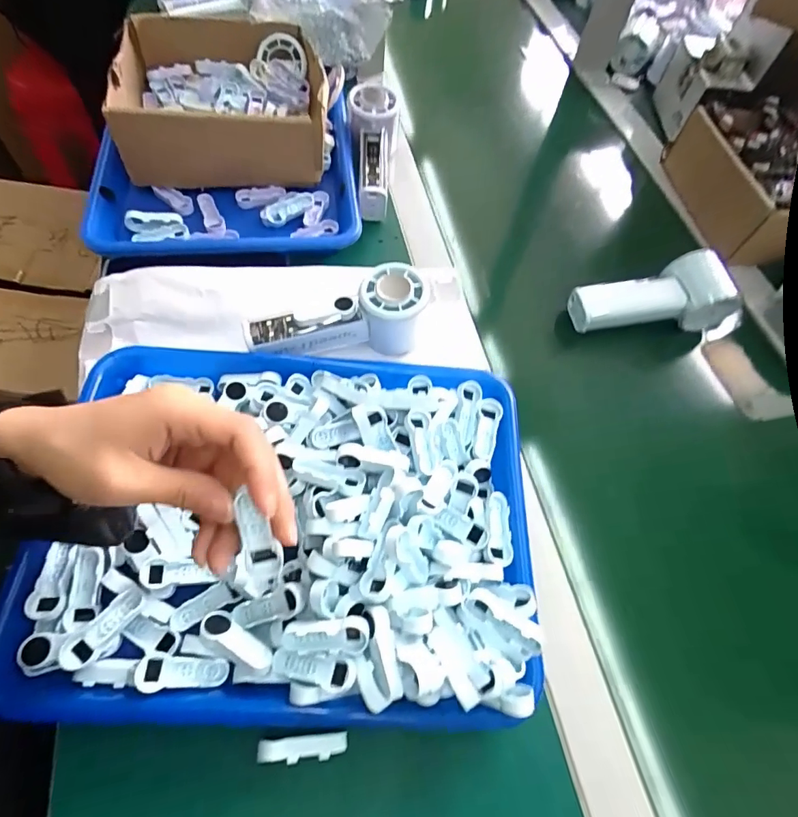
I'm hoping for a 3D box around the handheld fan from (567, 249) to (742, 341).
[{"bbox_3d":[0.253,-0.110,0.449,0.162,0.053,0.060,0,63,-6],"label":"handheld fan"}]

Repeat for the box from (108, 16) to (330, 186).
[{"bbox_3d":[-0.184,-0.338,0.481,0.207,0.066,0.217,-8,64,-10],"label":"box"}]

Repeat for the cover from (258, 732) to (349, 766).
[{"bbox_3d":[-0.056,0.199,0.268,0.050,0.014,0.013,0,63,-6],"label":"cover"}]

